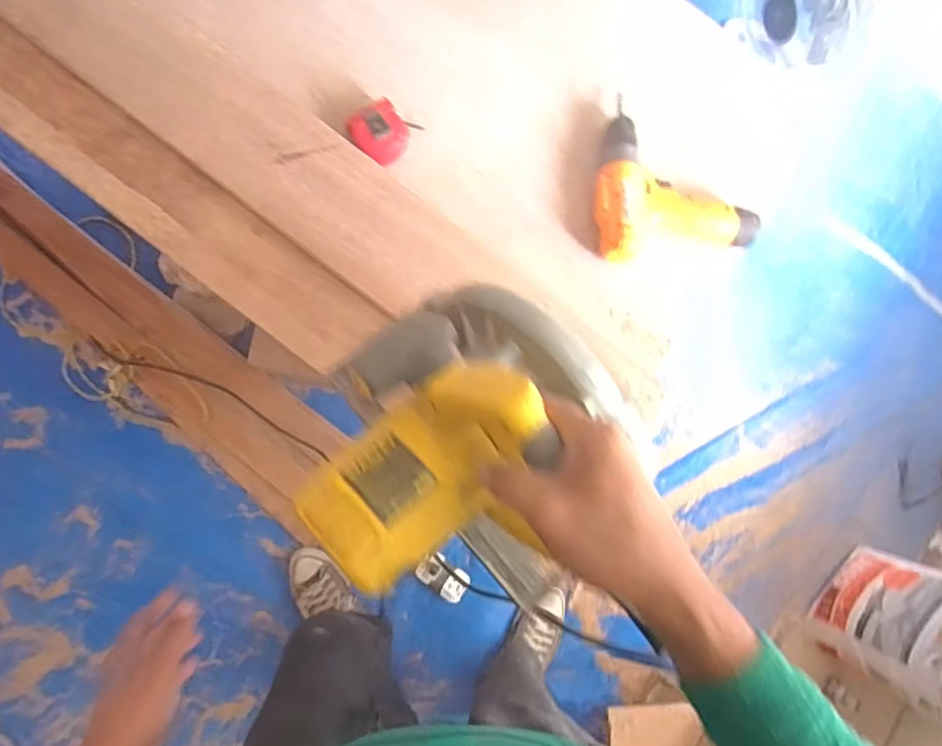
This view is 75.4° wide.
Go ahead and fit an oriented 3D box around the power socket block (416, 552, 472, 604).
[{"bbox_3d":[-0.061,0.449,1.331,0.119,0.046,0.070,32,74,10],"label":"power socket block"}]

